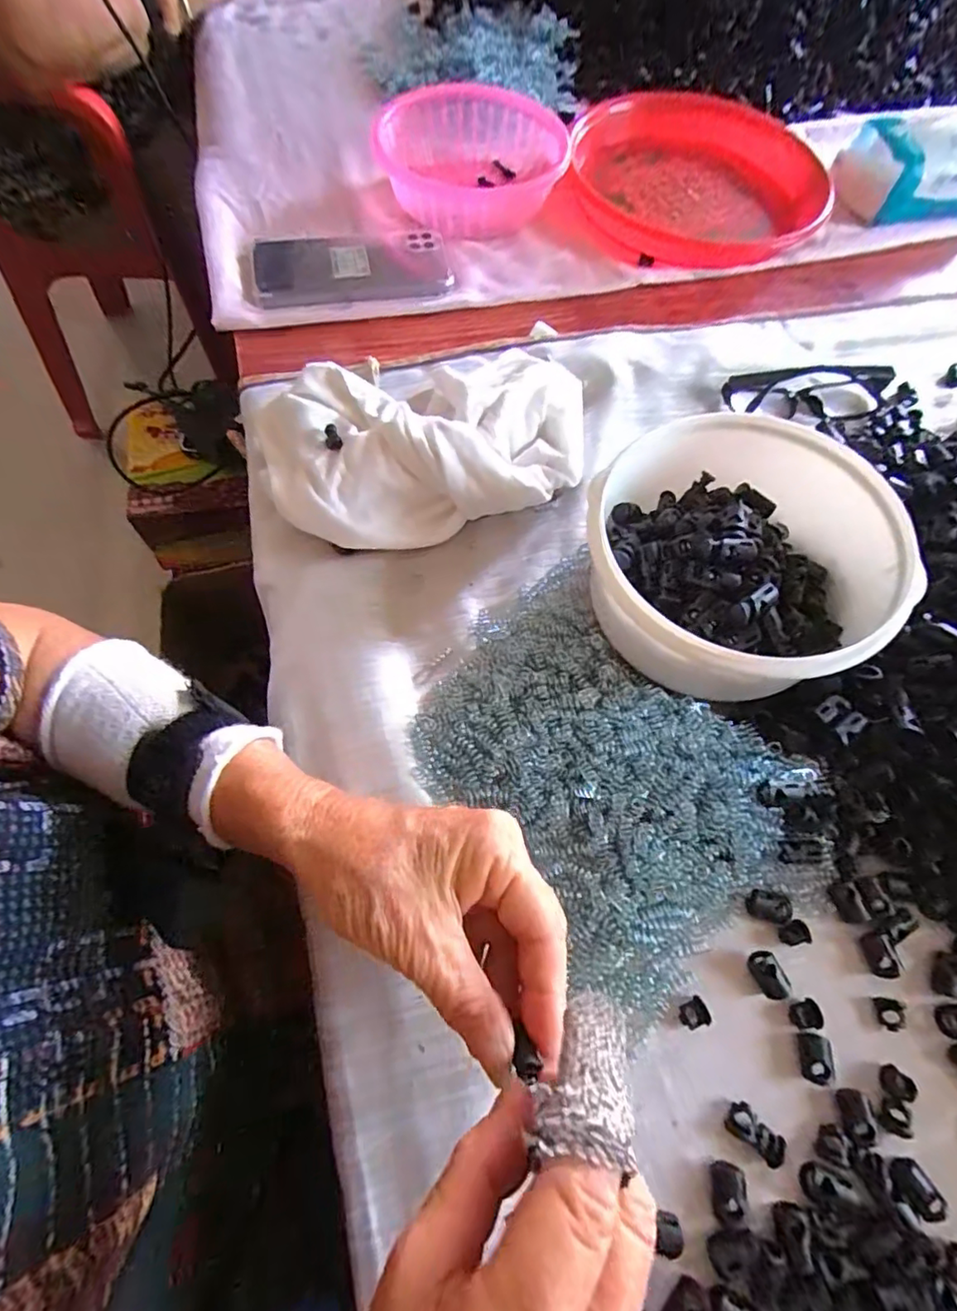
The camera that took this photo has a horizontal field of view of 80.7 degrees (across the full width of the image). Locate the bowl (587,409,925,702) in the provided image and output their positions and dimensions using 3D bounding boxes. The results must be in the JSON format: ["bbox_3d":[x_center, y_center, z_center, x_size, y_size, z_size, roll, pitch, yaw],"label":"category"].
[{"bbox_3d":[0.151,-0.050,0.330,0.174,0.091,0.166,1,65,-2],"label":"bowl"}]

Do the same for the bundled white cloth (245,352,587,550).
[{"bbox_3d":[-0.036,-0.142,0.377,0.220,0.061,0.123,-11,66,-7],"label":"bundled white cloth"}]

